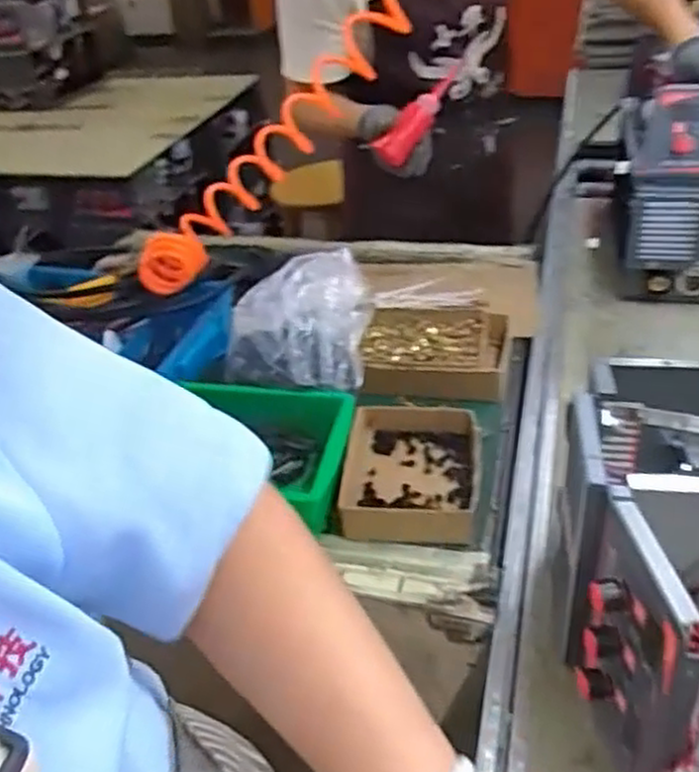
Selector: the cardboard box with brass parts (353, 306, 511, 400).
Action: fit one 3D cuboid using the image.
[{"bbox_3d":[0.108,-0.046,1.001,0.202,0.051,0.167,2,35,12],"label":"cardboard box with brass parts"}]

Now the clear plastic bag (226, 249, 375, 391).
[{"bbox_3d":[-0.061,-0.079,0.903,0.174,0.097,0.144,-6,34,1],"label":"clear plastic bag"}]

